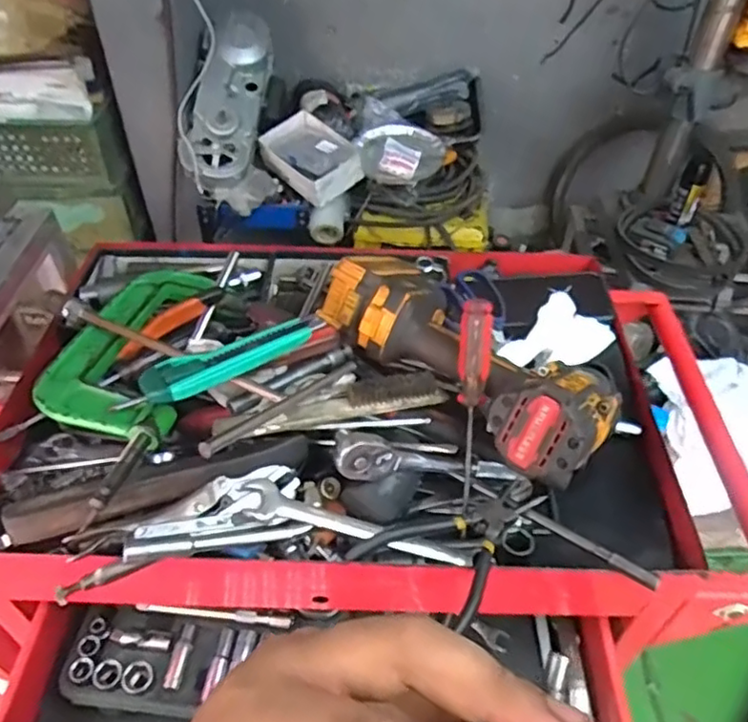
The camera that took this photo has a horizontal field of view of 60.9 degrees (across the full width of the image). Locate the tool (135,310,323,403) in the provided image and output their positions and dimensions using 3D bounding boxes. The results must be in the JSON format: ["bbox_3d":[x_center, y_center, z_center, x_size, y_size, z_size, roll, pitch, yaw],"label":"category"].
[{"bbox_3d":[-0.110,-0.005,0.516,0.152,0.020,0.031,-25,51,-24],"label":"tool"}]

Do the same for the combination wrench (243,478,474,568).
[{"bbox_3d":[-0.008,0.136,0.508,0.191,0.014,0.030,20,45,-10],"label":"combination wrench"}]

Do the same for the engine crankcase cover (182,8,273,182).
[{"bbox_3d":[-0.327,-0.609,1.454,0.143,0.119,0.451,5,69,4],"label":"engine crankcase cover"}]

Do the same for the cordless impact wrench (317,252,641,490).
[{"bbox_3d":[0.081,-0.011,0.553,0.117,0.074,0.270,-34,55,-30],"label":"cordless impact wrench"}]

